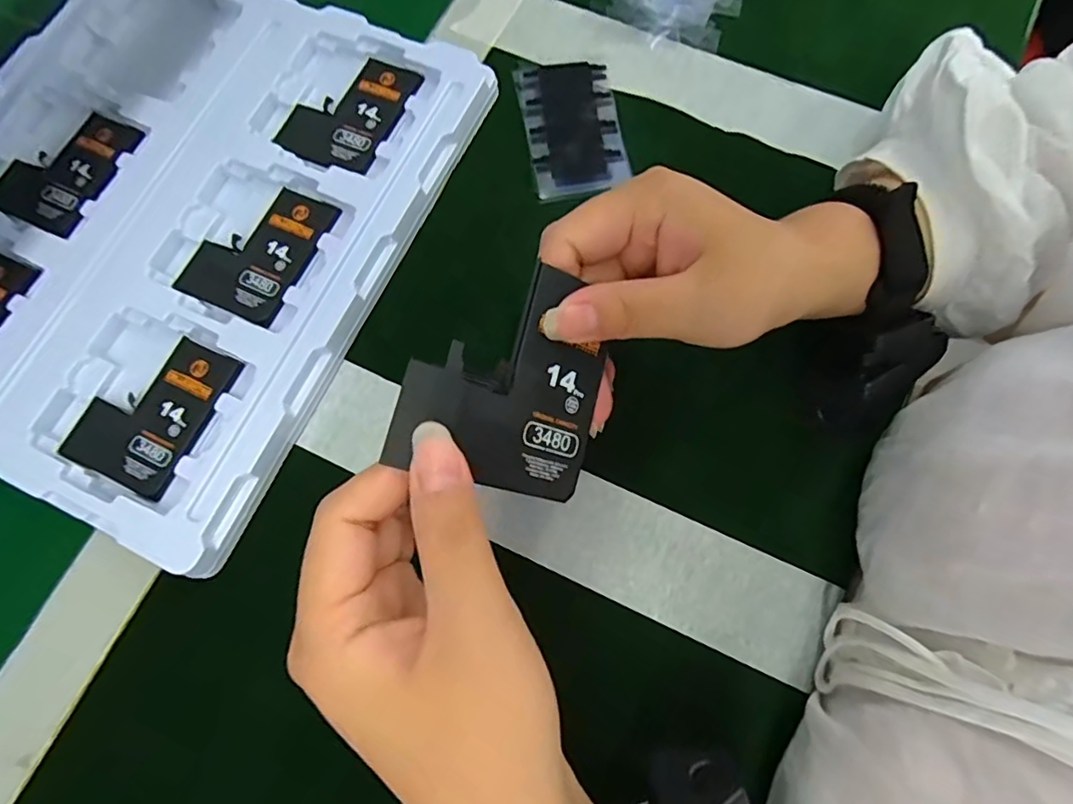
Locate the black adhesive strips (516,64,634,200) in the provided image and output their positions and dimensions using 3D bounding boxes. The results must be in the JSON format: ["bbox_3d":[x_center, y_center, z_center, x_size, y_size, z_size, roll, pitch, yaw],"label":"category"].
[{"bbox_3d":[0.022,-0.169,0.345,0.057,0.004,0.098,-9,75,-2],"label":"black adhesive strips"}]

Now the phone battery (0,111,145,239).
[{"bbox_3d":[-0.283,-0.141,0.341,0.066,0.006,0.080,23,76,6],"label":"phone battery"}]

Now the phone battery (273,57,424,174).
[{"bbox_3d":[-0.111,-0.175,0.338,0.063,0.004,0.080,27,77,7],"label":"phone battery"}]

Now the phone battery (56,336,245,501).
[{"bbox_3d":[-0.198,0.002,0.291,0.065,0.004,0.079,24,76,6],"label":"phone battery"}]

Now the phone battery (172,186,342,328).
[{"bbox_3d":[-0.155,-0.087,0.315,0.064,0.004,0.079,24,76,6],"label":"phone battery"}]

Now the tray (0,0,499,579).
[{"bbox_3d":[-0.217,-0.112,0.322,0.285,0.020,0.316,24,76,6],"label":"tray"}]

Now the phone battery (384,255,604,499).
[{"bbox_3d":[-0.008,-0.009,0.188,0.070,0.004,0.074,19,82,-33],"label":"phone battery"}]

